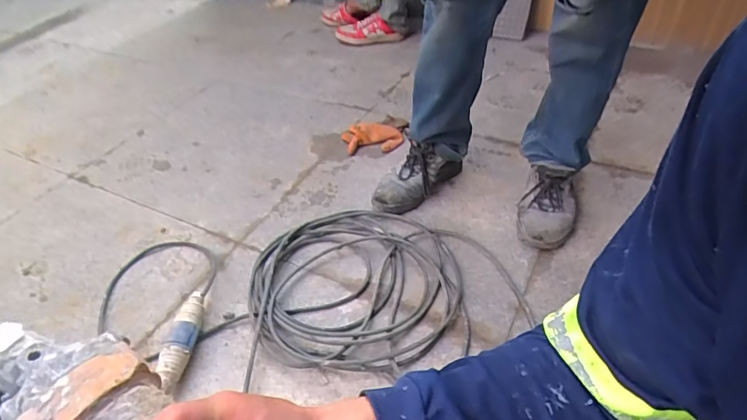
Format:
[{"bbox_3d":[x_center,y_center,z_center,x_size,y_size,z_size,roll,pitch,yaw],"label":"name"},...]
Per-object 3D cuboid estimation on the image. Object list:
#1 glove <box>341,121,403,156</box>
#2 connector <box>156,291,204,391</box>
[{"bbox_3d":[-0.005,-0.210,1.329,0.163,0.038,0.142,-8,41,-3],"label":"glove"},{"bbox_3d":[-0.339,0.235,0.862,0.046,0.058,0.191,-1,41,4],"label":"connector"}]

